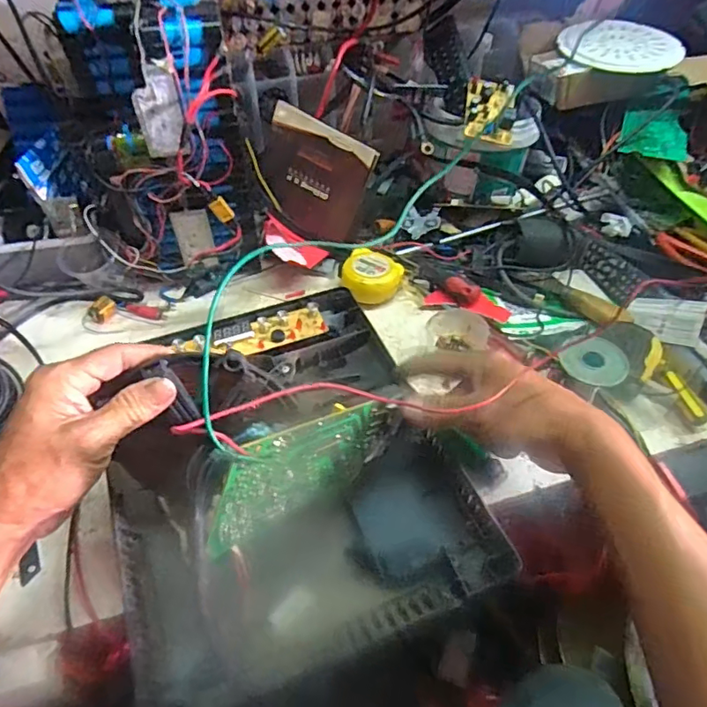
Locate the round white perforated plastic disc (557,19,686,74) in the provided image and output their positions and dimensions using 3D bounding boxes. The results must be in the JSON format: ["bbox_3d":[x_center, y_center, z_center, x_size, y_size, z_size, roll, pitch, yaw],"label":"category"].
[{"bbox_3d":[0.330,-0.382,0.665,0.142,0.009,0.121,22,59,21],"label":"round white perforated plastic disc"}]

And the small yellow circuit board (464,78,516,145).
[{"bbox_3d":[0.163,-0.291,0.633,0.058,0.023,0.090,11,72,-8],"label":"small yellow circuit board"}]

